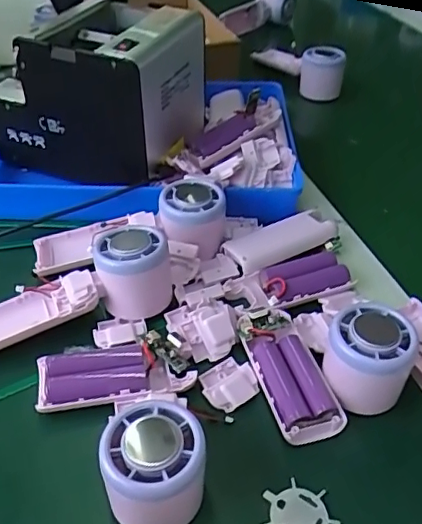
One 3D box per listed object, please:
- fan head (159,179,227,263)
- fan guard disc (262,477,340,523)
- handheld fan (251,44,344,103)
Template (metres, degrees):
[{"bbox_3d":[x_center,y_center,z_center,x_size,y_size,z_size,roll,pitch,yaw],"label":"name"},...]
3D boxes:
[{"bbox_3d":[-0.016,-0.039,0.479,0.056,0.050,0.070,3,41,1],"label":"fan head"},{"bbox_3d":[0.049,0.144,0.317,0.041,0.004,0.037,26,46,25],"label":"fan guard disc"},{"bbox_3d":[0.119,-0.285,0.771,0.048,0.063,0.157,-16,44,-20],"label":"handheld fan"}]

